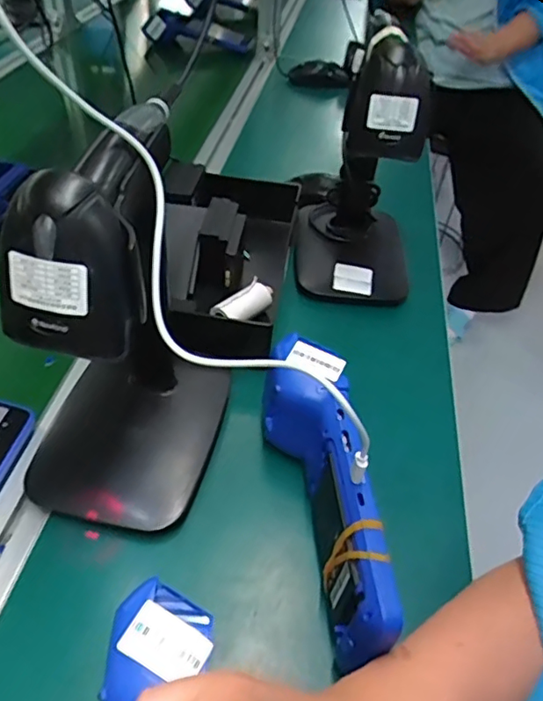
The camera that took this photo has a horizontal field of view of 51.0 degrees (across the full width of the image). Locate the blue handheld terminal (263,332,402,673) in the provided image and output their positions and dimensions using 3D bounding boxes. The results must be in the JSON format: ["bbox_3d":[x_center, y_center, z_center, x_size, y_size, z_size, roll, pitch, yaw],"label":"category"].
[{"bbox_3d":[0.030,0.089,0.380,0.056,0.096,0.211,0,43,-6],"label":"blue handheld terminal"}]

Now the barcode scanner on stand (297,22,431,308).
[{"bbox_3d":[0.095,-0.183,0.571,0.128,0.234,0.155,9,43,4],"label":"barcode scanner on stand"}]

